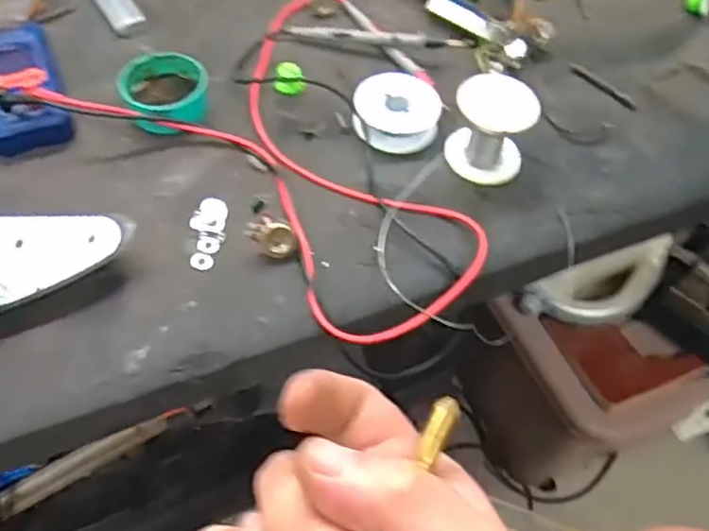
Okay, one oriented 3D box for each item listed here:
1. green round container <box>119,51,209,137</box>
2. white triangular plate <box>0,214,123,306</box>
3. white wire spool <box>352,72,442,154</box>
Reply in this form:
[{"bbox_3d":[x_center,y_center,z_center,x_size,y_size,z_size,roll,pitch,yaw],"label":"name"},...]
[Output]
[{"bbox_3d":[-0.139,-0.130,0.496,0.060,0.026,0.058,2,57,-3],"label":"green round container"},{"bbox_3d":[-0.201,0.000,0.403,0.112,0.007,0.066,-3,70,-5],"label":"white triangular plate"},{"bbox_3d":[0.032,-0.117,0.505,0.063,0.019,0.064,2,57,-3],"label":"white wire spool"}]

